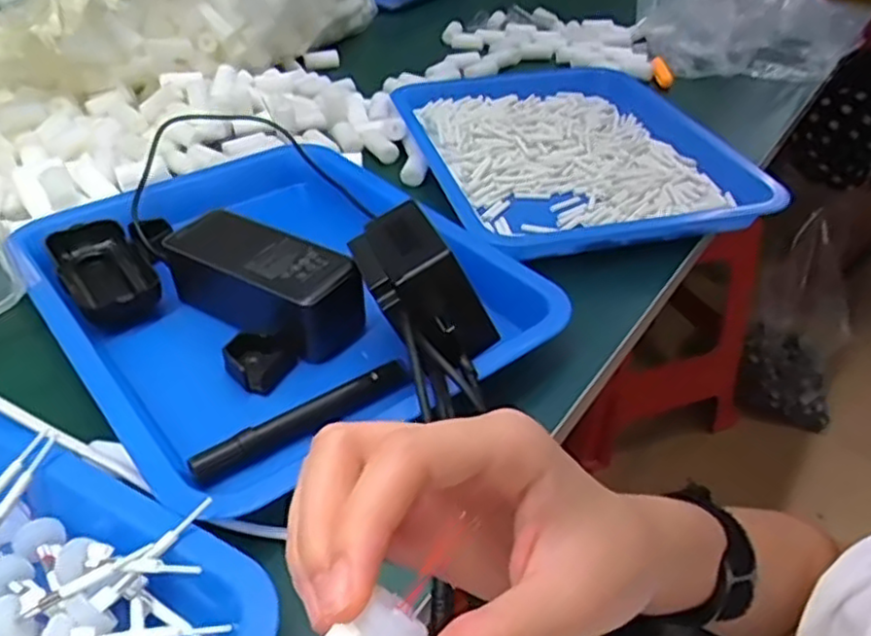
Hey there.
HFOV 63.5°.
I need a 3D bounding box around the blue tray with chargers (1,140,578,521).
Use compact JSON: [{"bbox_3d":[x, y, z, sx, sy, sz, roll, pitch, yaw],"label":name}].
[{"bbox_3d":[-0.111,-0.038,0.460,0.257,0.099,0.345,-26,46,-31],"label":"blue tray with chargers"}]

